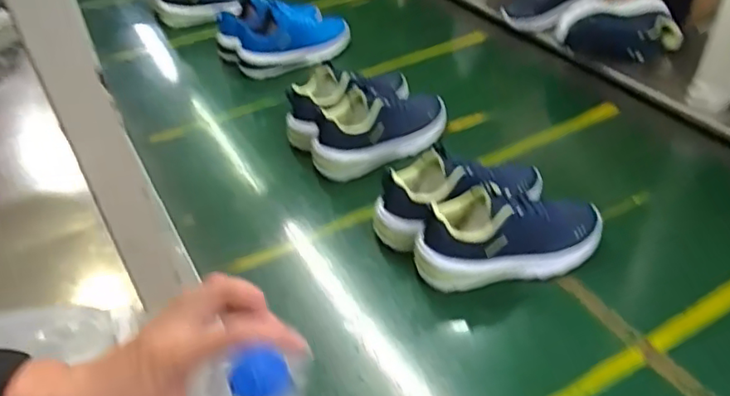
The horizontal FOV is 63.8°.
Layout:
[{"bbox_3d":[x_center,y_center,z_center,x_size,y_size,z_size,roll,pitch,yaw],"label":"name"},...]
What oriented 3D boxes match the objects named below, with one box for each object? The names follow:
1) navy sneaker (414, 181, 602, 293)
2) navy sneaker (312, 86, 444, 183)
[{"bbox_3d":[0.172,0.040,0.677,0.217,0.101,0.072,-7,43,-4],"label":"navy sneaker"},{"bbox_3d":[0.025,-0.106,0.854,0.215,0.098,0.083,-21,43,-16],"label":"navy sneaker"}]

